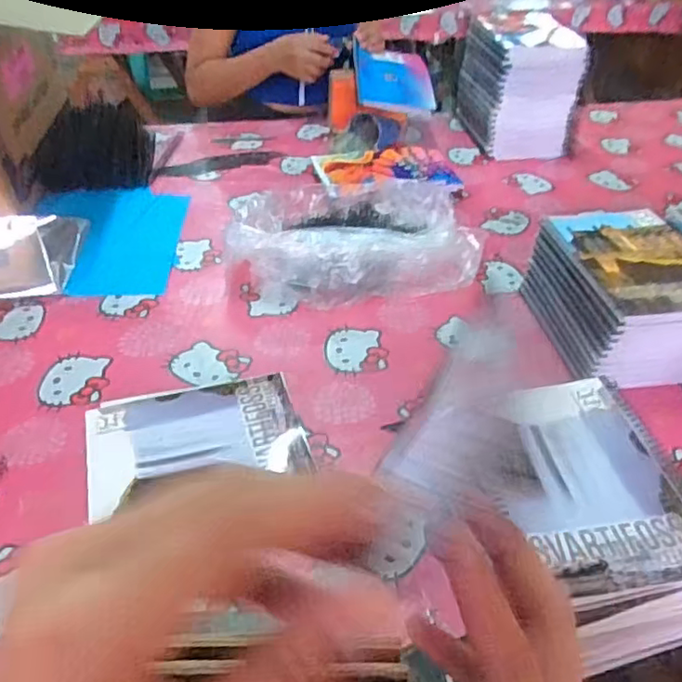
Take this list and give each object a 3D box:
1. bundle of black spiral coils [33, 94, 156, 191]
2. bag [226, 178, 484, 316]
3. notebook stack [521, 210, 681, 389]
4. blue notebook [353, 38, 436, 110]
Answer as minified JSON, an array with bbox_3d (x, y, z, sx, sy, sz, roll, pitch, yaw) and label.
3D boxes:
[{"bbox_3d":[-0.416,-0.344,1.062,0.185,0.059,0.239,-6,41,-9],"label":"bundle of black spiral coils"},{"bbox_3d":[0.017,-0.162,0.853,0.353,0.075,0.251,-10,42,-14],"label":"bag"},{"bbox_3d":[0.326,-0.052,0.706,0.161,0.120,0.195,-4,41,-7],"label":"notebook stack"},{"bbox_3d":[0.100,-0.493,1.151,0.147,0.014,0.159,5,61,-12],"label":"blue notebook"}]

